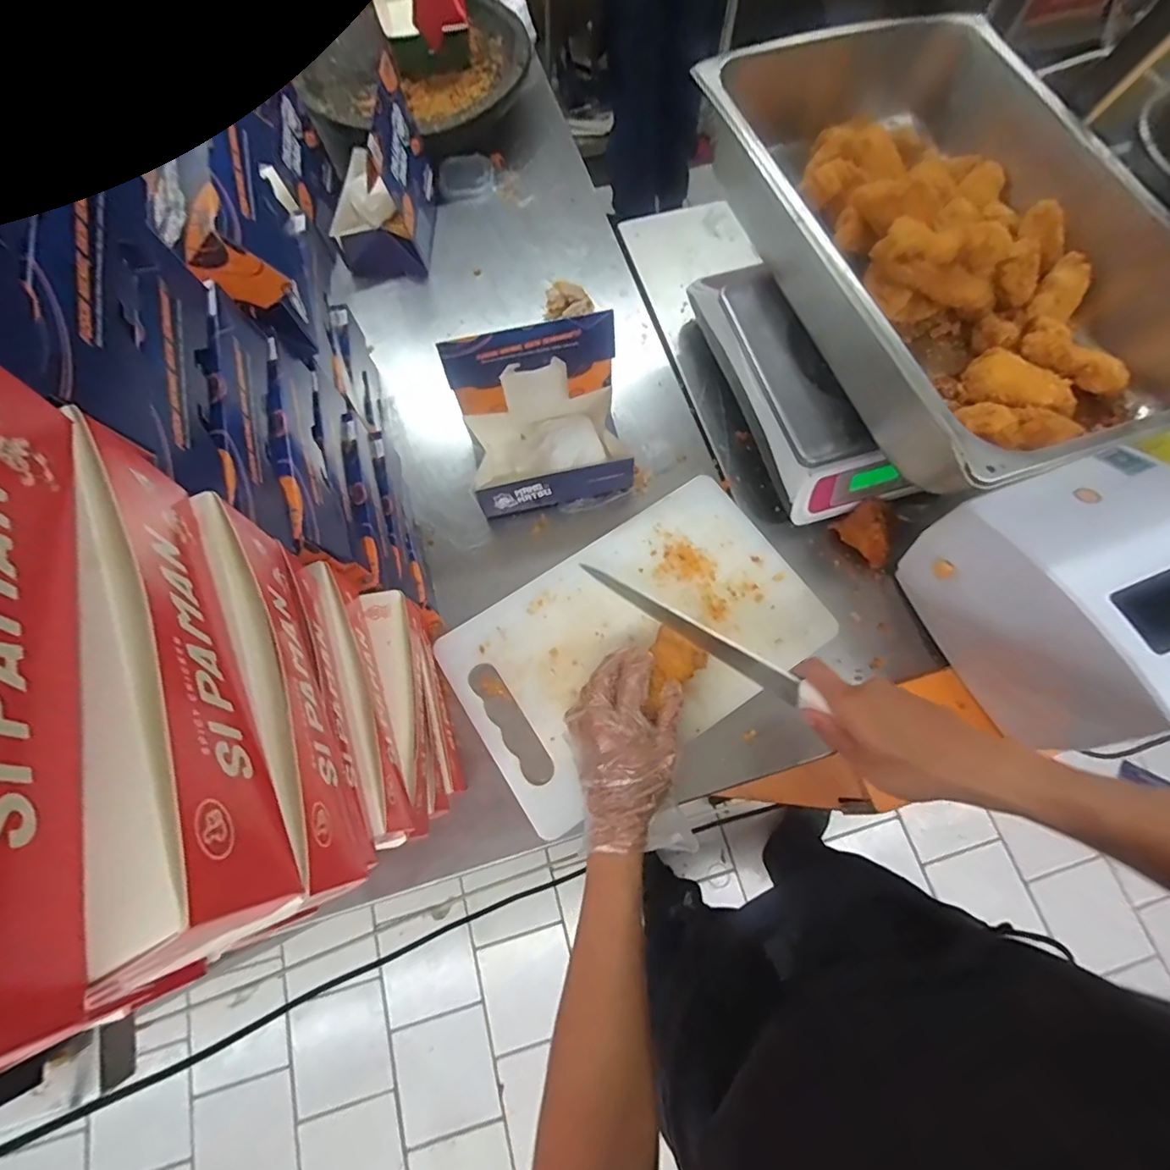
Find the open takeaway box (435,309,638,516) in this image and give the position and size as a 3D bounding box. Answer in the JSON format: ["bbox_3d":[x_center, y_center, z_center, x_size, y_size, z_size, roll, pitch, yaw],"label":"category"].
[{"bbox_3d":[-0.042,-0.175,0.585,0.176,0.150,0.133,-12,71,-4],"label":"open takeaway box"}]

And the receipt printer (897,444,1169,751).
[{"bbox_3d":[0.436,0.010,0.481,0.168,0.158,0.215,-23,72,-8],"label":"receipt printer"}]

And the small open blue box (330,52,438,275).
[{"bbox_3d":[-0.280,-0.530,0.718,0.129,0.155,0.162,0,71,0],"label":"small open blue box"}]

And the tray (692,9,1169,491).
[{"bbox_3d":[0.347,-0.352,0.549,0.333,0.110,0.554,-19,72,-6],"label":"tray"}]

